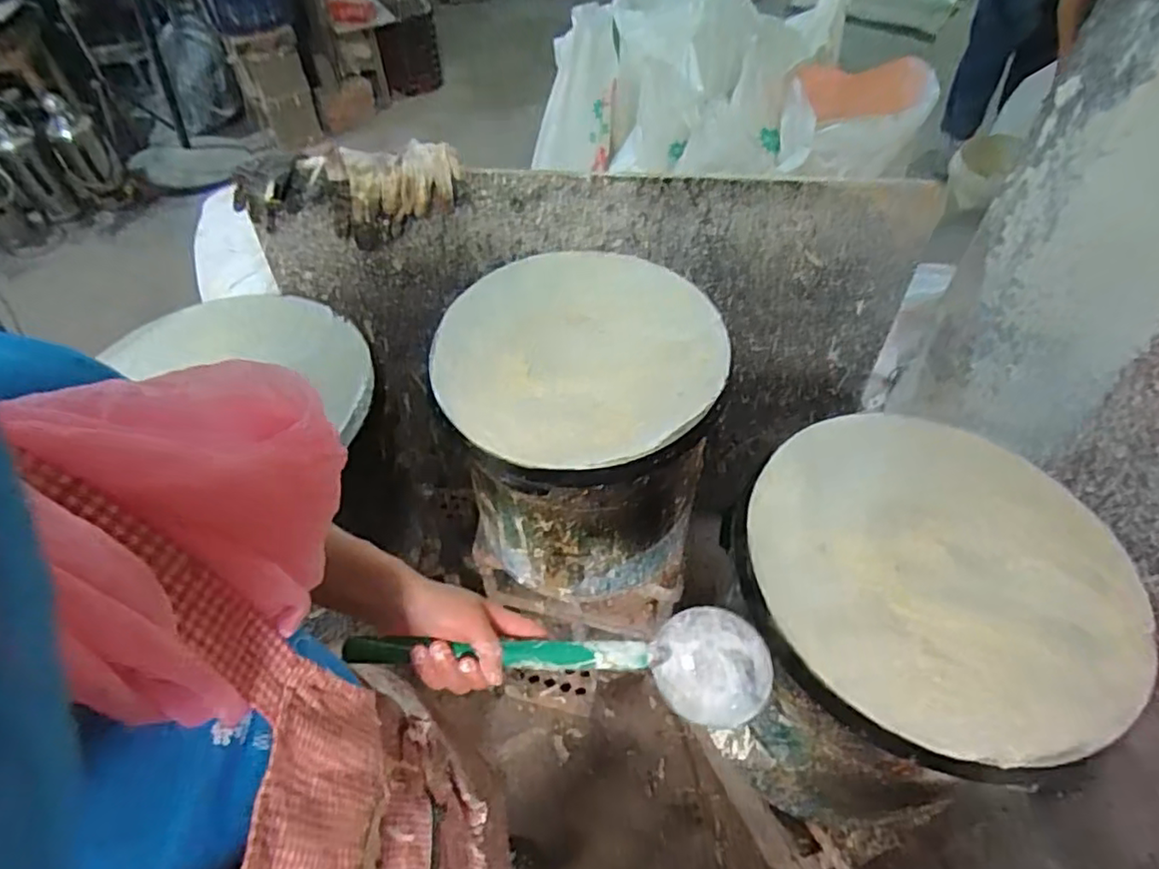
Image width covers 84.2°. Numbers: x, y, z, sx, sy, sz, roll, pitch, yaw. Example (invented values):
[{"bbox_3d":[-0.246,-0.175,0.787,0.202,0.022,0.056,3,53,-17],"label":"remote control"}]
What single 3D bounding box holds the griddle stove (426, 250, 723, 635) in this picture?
[{"bbox_3d":[0.006,0.000,0.977,0.354,0.378,0.383,6,53,7],"label":"griddle stove"}]

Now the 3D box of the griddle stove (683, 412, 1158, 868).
[{"bbox_3d":[0.359,0.252,0.791,0.401,0.399,0.386,-19,54,-12],"label":"griddle stove"}]

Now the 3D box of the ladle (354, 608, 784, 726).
[{"bbox_3d":[-0.013,0.183,0.510,0.325,0.070,0.075,5,52,-8],"label":"ladle"}]

